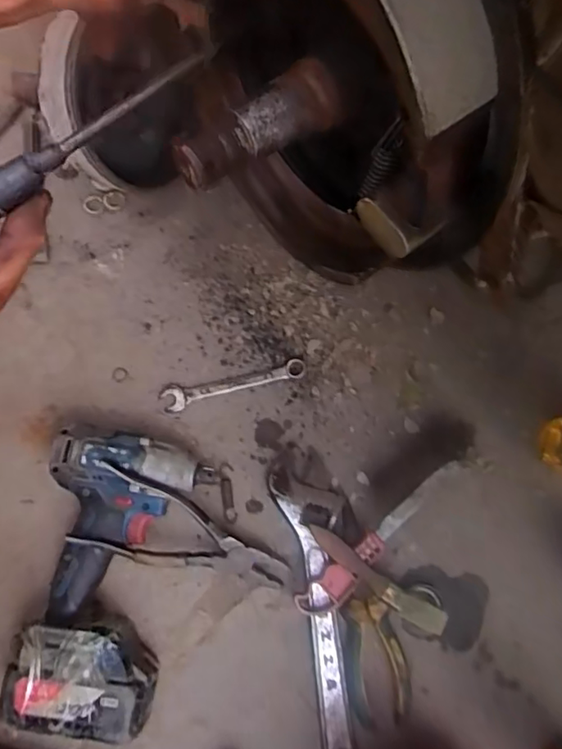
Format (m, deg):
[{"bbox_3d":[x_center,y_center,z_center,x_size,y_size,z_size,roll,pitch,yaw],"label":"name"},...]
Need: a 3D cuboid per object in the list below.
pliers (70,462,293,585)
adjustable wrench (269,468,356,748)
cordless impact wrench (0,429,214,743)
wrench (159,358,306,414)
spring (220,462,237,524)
[{"bbox_3d":[-0.082,0.152,0.513,0.191,0.016,0.071,30,80,-12],"label":"pliers"},{"bbox_3d":[0.037,0.221,0.530,0.057,0.022,0.263,-8,79,-1],"label":"adjustable wrench"},{"bbox_3d":[-0.153,0.171,0.506,0.132,0.085,0.237,9,79,2],"label":"cordless impact wrench"},{"bbox_3d":[-0.048,0.008,0.578,0.144,0.008,0.027,-16,79,-3],"label":"wrench"},{"bbox_3d":[-0.051,0.114,0.558,0.013,0.007,0.056,-5,79,0],"label":"spring"}]

